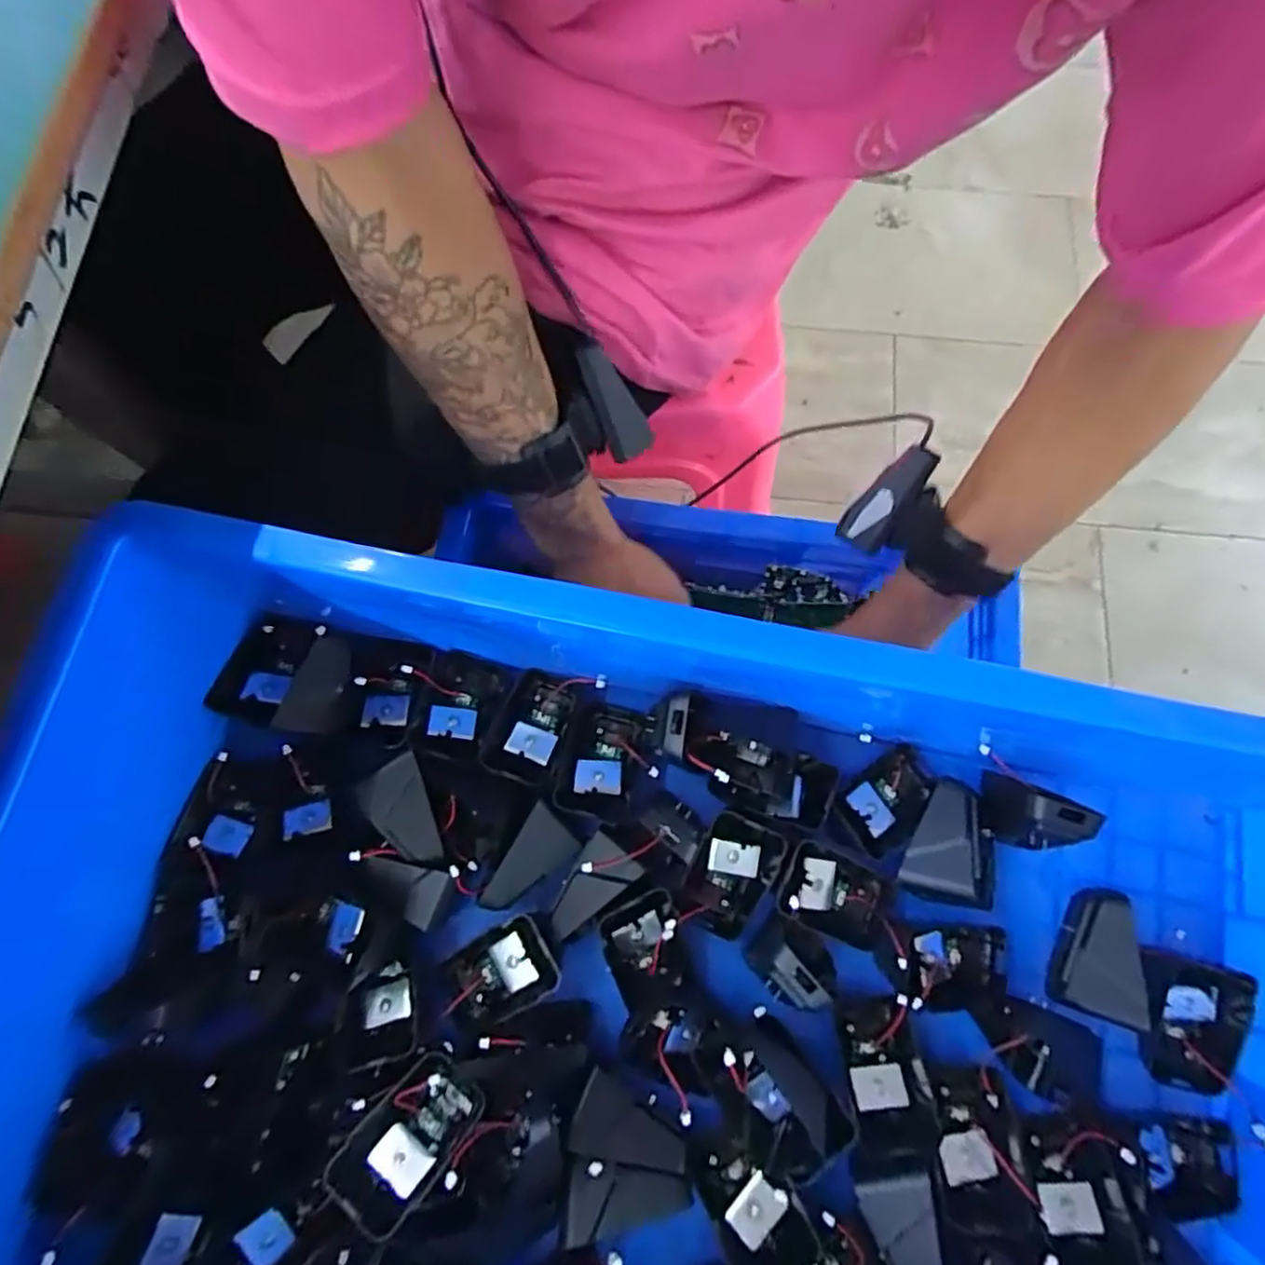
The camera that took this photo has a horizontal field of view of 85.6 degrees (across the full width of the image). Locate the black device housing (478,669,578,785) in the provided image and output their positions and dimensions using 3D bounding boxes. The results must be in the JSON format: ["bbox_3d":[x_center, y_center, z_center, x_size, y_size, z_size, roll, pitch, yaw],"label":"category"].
[{"bbox_3d":[-0.061,0.056,0.414,0.041,0.026,0.066,17,76,4],"label":"black device housing"}]

